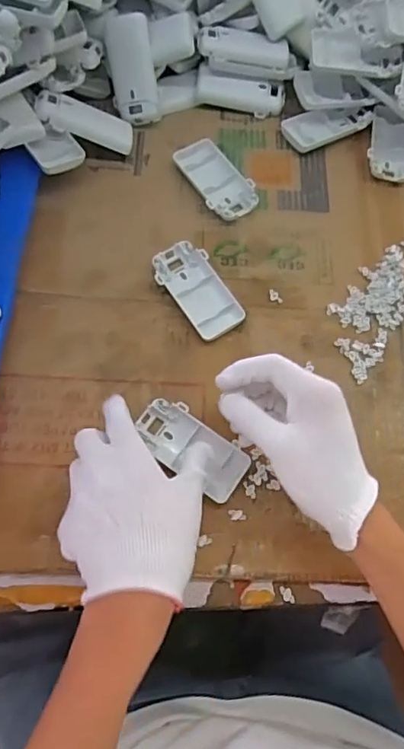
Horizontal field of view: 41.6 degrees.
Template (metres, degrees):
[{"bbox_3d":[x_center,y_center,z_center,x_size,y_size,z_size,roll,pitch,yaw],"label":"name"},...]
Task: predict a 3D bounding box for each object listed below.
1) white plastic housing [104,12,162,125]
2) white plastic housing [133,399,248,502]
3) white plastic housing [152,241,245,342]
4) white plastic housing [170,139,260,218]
[{"bbox_3d":[-0.069,-0.306,0.537,0.043,0.017,0.095,-12,112,-6],"label":"white plastic housing"},{"bbox_3d":[-0.009,0.060,0.437,0.095,0.015,0.045,37,76,11],"label":"white plastic housing"},{"bbox_3d":[-0.004,-0.077,0.490,0.050,0.015,0.095,-28,74,-15],"label":"white plastic housing"},{"bbox_3d":[0.014,-0.195,0.533,0.049,0.013,0.094,-34,76,-17],"label":"white plastic housing"}]

